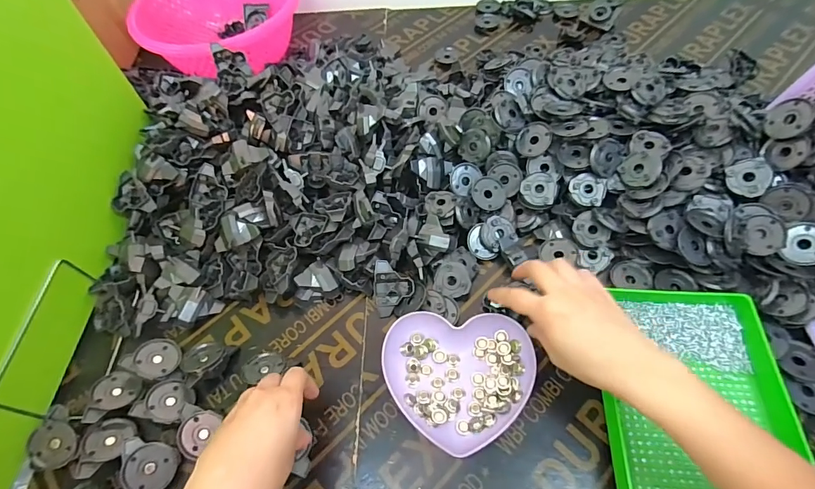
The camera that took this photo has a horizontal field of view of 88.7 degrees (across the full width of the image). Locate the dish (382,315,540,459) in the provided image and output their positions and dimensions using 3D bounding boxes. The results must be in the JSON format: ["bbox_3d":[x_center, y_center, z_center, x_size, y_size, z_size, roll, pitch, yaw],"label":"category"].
[{"bbox_3d":[0.051,0.134,0.417,0.143,0.028,0.132,0,58,4],"label":"dish"}]

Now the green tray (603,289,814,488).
[{"bbox_3d":[0.258,0.160,0.378,0.152,0.042,0.256,3,59,6],"label":"green tray"}]

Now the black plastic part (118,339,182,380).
[{"bbox_3d":[-0.269,0.120,0.447,0.050,0.008,0.044,31,38,-8],"label":"black plastic part"}]

